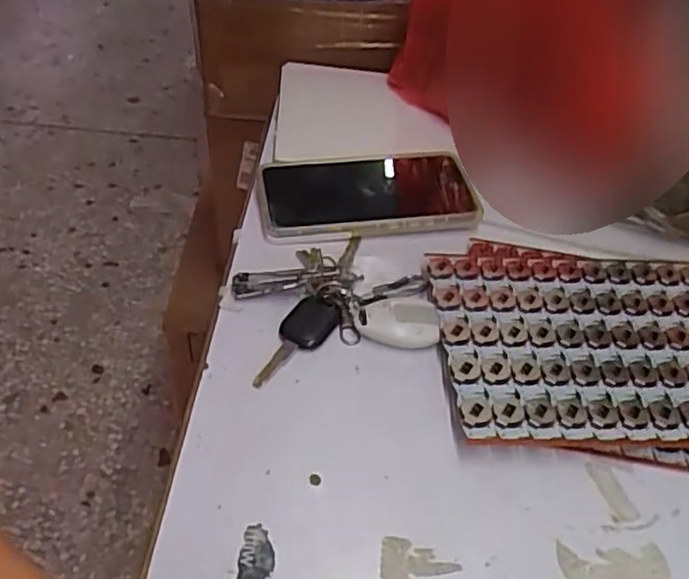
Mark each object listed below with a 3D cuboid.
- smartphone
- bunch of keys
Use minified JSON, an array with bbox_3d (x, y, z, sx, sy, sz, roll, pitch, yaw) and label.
[{"bbox_3d":[0.017,-0.074,0.516,0.162,0.019,0.089,-4,44,-13],"label":"smartphone"},{"bbox_3d":[-0.019,0.002,0.432,0.128,0.019,0.081,-28,53,-33],"label":"bunch of keys"}]

